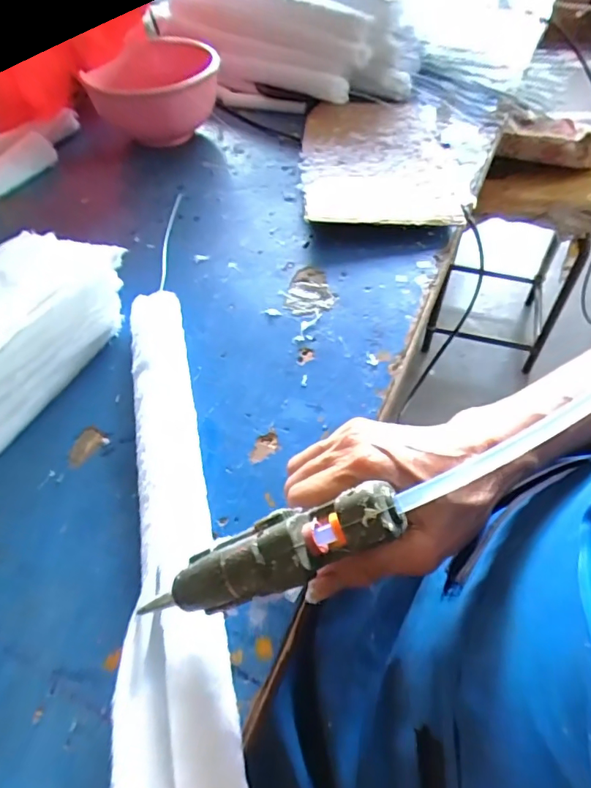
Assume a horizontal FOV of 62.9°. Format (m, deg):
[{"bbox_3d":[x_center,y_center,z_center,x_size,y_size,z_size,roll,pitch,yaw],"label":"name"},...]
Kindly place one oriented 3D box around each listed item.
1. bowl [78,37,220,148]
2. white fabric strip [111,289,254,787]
[{"bbox_3d":[-0.153,-0.338,0.566,0.124,0.087,0.145,7,53,8],"label":"bowl"},{"bbox_3d":[-0.074,0.055,0.286,0.051,0.018,0.327,-10,52,-5],"label":"white fabric strip"}]

